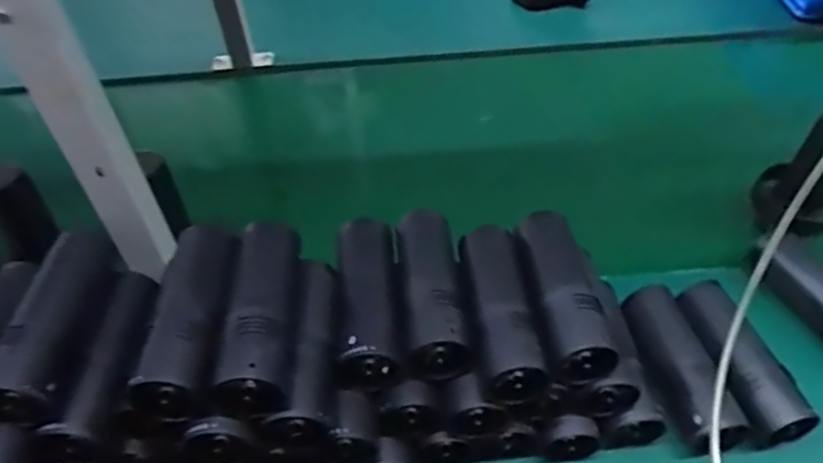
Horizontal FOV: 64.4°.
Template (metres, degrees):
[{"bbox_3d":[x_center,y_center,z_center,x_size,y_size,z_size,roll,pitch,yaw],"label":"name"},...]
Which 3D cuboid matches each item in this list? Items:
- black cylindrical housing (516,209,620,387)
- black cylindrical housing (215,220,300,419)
[{"bbox_3d":[0.137,0.050,0.584,0.057,0.048,0.157,-5,47,0],"label":"black cylindrical housing"},{"bbox_3d":[-0.121,0.060,0.529,0.051,0.047,0.165,-3,47,1],"label":"black cylindrical housing"}]

